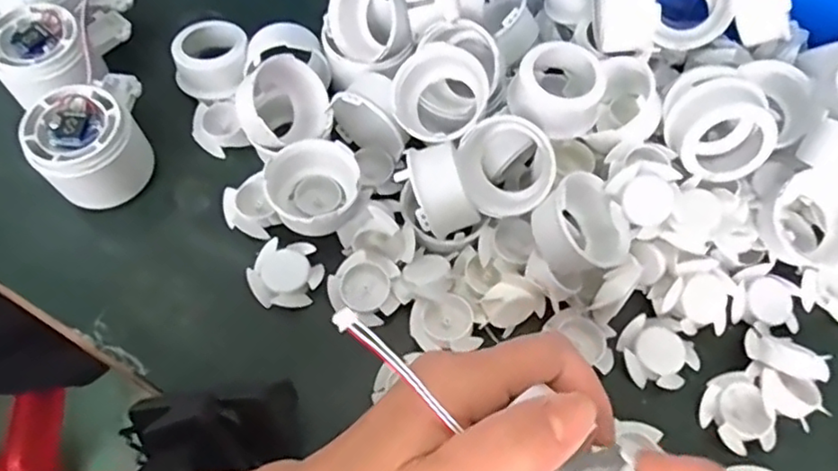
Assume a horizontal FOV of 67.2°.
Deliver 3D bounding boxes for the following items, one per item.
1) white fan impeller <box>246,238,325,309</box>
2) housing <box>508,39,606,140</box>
[{"bbox_3d":[-0.077,0.022,0.360,0.040,0.008,0.037,3,64,0],"label":"white fan impeller"},{"bbox_3d":[0.081,-0.085,0.355,0.048,0.022,0.049,39,70,16],"label":"housing"}]

